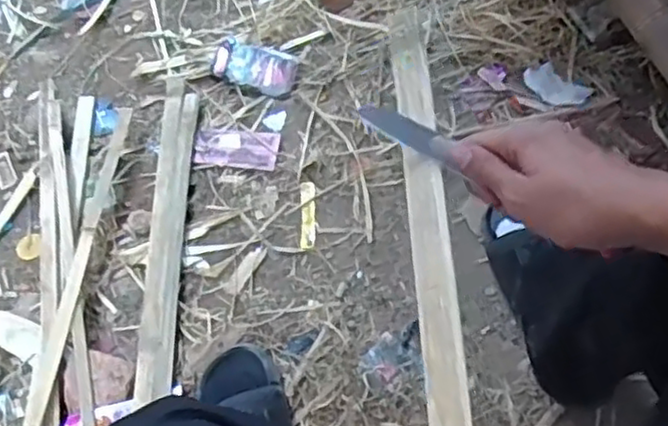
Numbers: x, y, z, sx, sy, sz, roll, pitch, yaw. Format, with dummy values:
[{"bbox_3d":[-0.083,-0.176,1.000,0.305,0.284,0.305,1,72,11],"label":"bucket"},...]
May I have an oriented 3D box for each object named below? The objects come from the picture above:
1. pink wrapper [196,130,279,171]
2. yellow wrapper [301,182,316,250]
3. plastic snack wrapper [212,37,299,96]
[{"bbox_3d":[-0.134,-0.089,0.960,0.113,0.006,0.056,4,68,4],"label":"pink wrapper"},{"bbox_3d":[-0.034,0.003,0.923,0.020,0.005,0.092,-1,68,2],"label":"yellow wrapper"},{"bbox_3d":[-0.112,-0.211,0.994,0.118,0.030,0.064,15,70,8],"label":"plastic snack wrapper"}]

